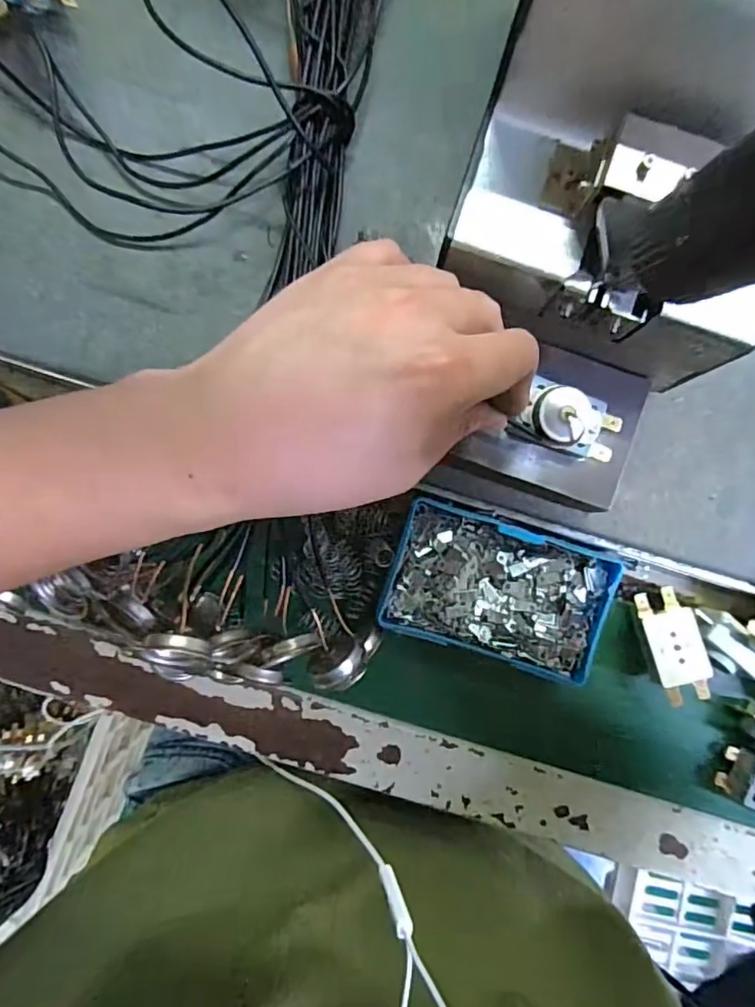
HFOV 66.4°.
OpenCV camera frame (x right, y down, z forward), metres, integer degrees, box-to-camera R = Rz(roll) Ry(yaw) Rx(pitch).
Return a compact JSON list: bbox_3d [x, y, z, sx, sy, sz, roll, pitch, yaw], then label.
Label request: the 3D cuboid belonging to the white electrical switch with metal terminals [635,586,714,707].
[{"bbox_3d":[0.158,0.076,0.311,0.026,0.020,0.057,-10,89,1],"label":"white electrical switch with metal terminals"}]

